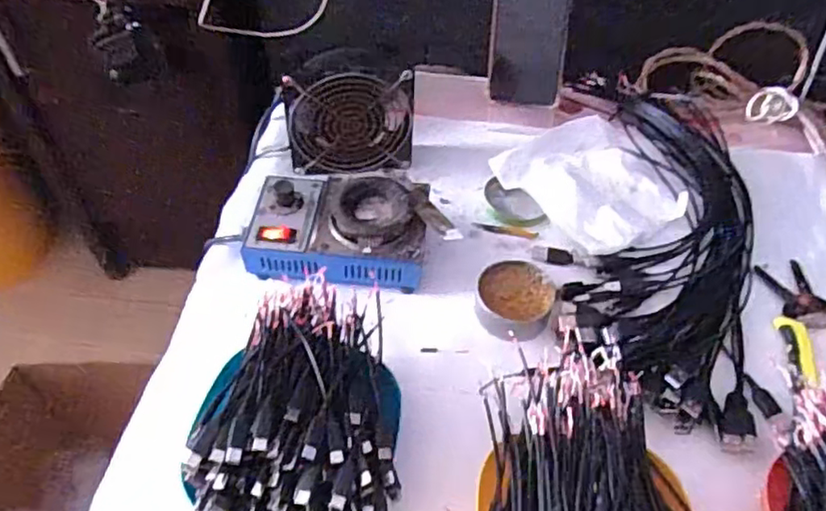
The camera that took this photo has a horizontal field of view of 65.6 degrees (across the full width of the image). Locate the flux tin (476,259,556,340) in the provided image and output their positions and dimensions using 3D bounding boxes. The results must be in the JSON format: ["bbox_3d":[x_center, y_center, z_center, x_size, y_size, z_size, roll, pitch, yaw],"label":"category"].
[{"bbox_3d":[0.082,0.038,0.528,0.062,0.025,0.064,1,51,-1],"label":"flux tin"}]

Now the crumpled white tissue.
[{"bbox_3d":[0.182,-0.077,0.619,0.152,0.028,0.146,-28,57,-22],"label":"crumpled white tissue"}]

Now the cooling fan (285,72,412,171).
[{"bbox_3d":[-0.061,-0.134,0.613,0.115,0.100,0.035,-8,42,-9],"label":"cooling fan"}]

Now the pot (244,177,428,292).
[{"bbox_3d":[-0.059,-0.020,0.554,0.166,0.056,0.112,6,51,3],"label":"pot"}]

